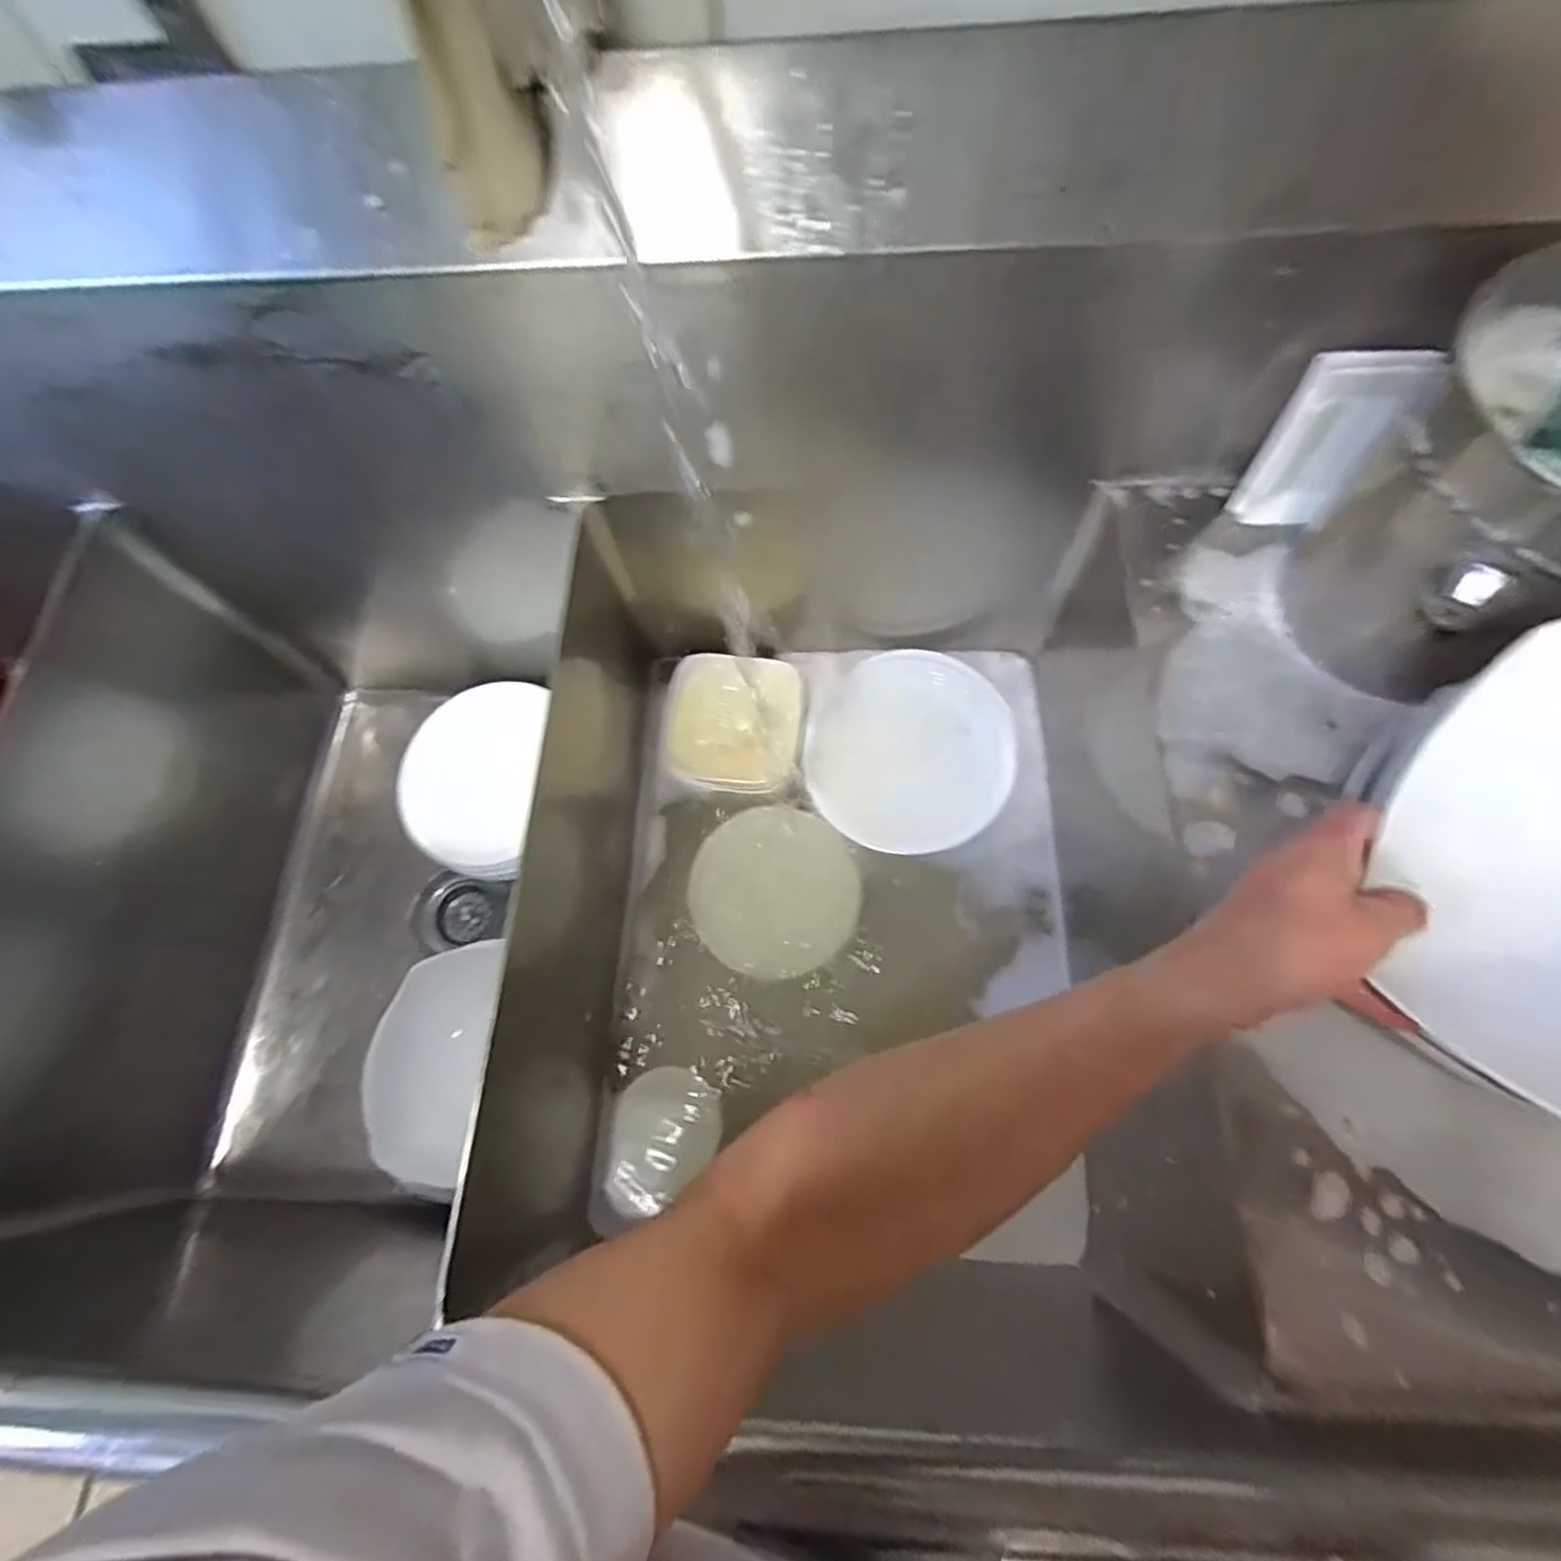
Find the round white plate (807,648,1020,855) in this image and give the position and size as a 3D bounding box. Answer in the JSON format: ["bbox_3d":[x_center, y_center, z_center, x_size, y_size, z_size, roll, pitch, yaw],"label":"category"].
[{"bbox_3d":[0.145,-0.036,0.775,0.217,0.029,0.228,-1,70,2],"label":"round white plate"}]

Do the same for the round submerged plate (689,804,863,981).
[{"bbox_3d":[-0.006,0.118,0.749,0.178,0.017,0.174,-1,70,2],"label":"round submerged plate"}]

